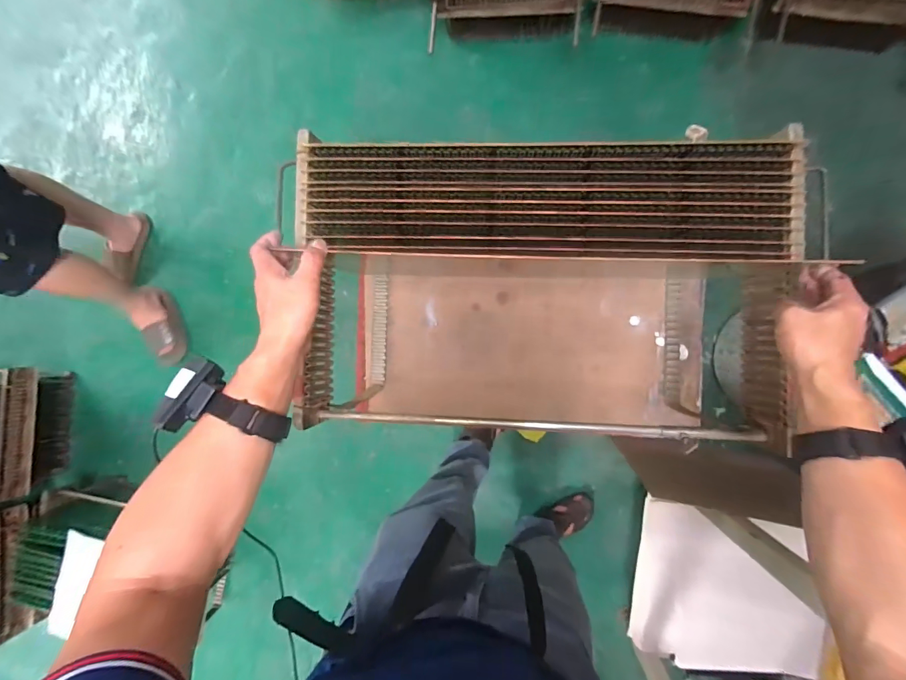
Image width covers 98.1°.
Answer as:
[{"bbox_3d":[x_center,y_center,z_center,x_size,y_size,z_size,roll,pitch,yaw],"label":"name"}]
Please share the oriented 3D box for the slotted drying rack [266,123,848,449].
[{"bbox_3d":[0.121,-0.050,0.625,0.632,0.272,0.394,2,91,7],"label":"slotted drying rack"}]

